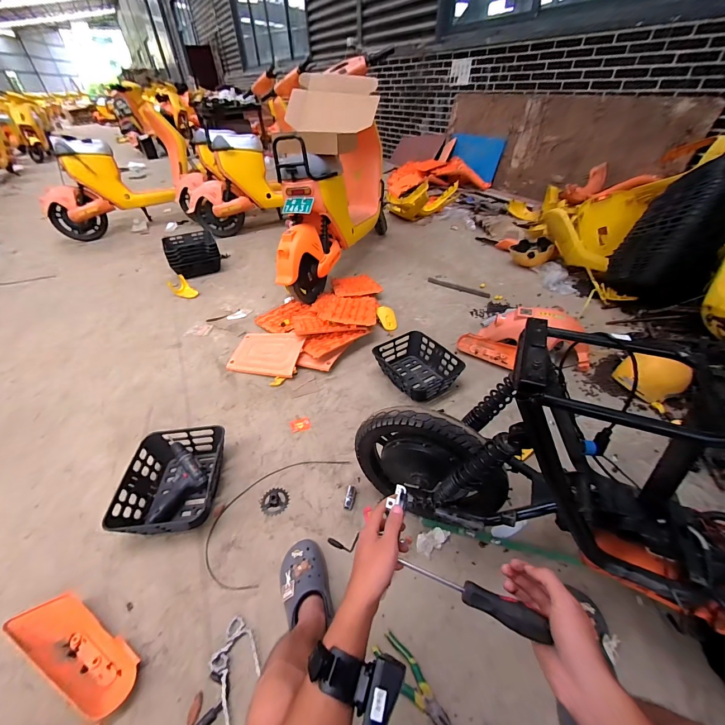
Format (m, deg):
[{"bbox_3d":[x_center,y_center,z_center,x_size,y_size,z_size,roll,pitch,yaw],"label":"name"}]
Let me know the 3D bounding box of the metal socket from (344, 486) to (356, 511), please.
[{"bbox_3d":[-0.038,0.409,0.983,0.023,0.019,0.071,7,42,10],"label":"metal socket"}]

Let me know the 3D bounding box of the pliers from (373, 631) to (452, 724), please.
[{"bbox_3d":[0.108,0.667,0.670,0.056,0.019,0.191,-30,48,-28],"label":"pliers"}]

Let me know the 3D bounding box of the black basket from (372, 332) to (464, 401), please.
[{"bbox_3d":[0.221,0.006,1.366,0.284,0.113,0.325,-21,45,-21],"label":"black basket"}]

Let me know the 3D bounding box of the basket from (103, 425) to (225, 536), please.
[{"bbox_3d":[-0.572,0.357,1.001,0.271,0.122,0.320,-7,41,-6],"label":"basket"}]

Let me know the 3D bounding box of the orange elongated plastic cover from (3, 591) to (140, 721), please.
[{"bbox_3d":[-0.637,0.641,0.718,0.321,0.060,0.116,18,45,21],"label":"orange elongated plastic cover"}]

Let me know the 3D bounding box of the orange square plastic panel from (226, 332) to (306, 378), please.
[{"bbox_3d":[-0.431,-0.046,1.466,0.310,0.016,0.246,3,50,11],"label":"orange square plastic panel"}]

